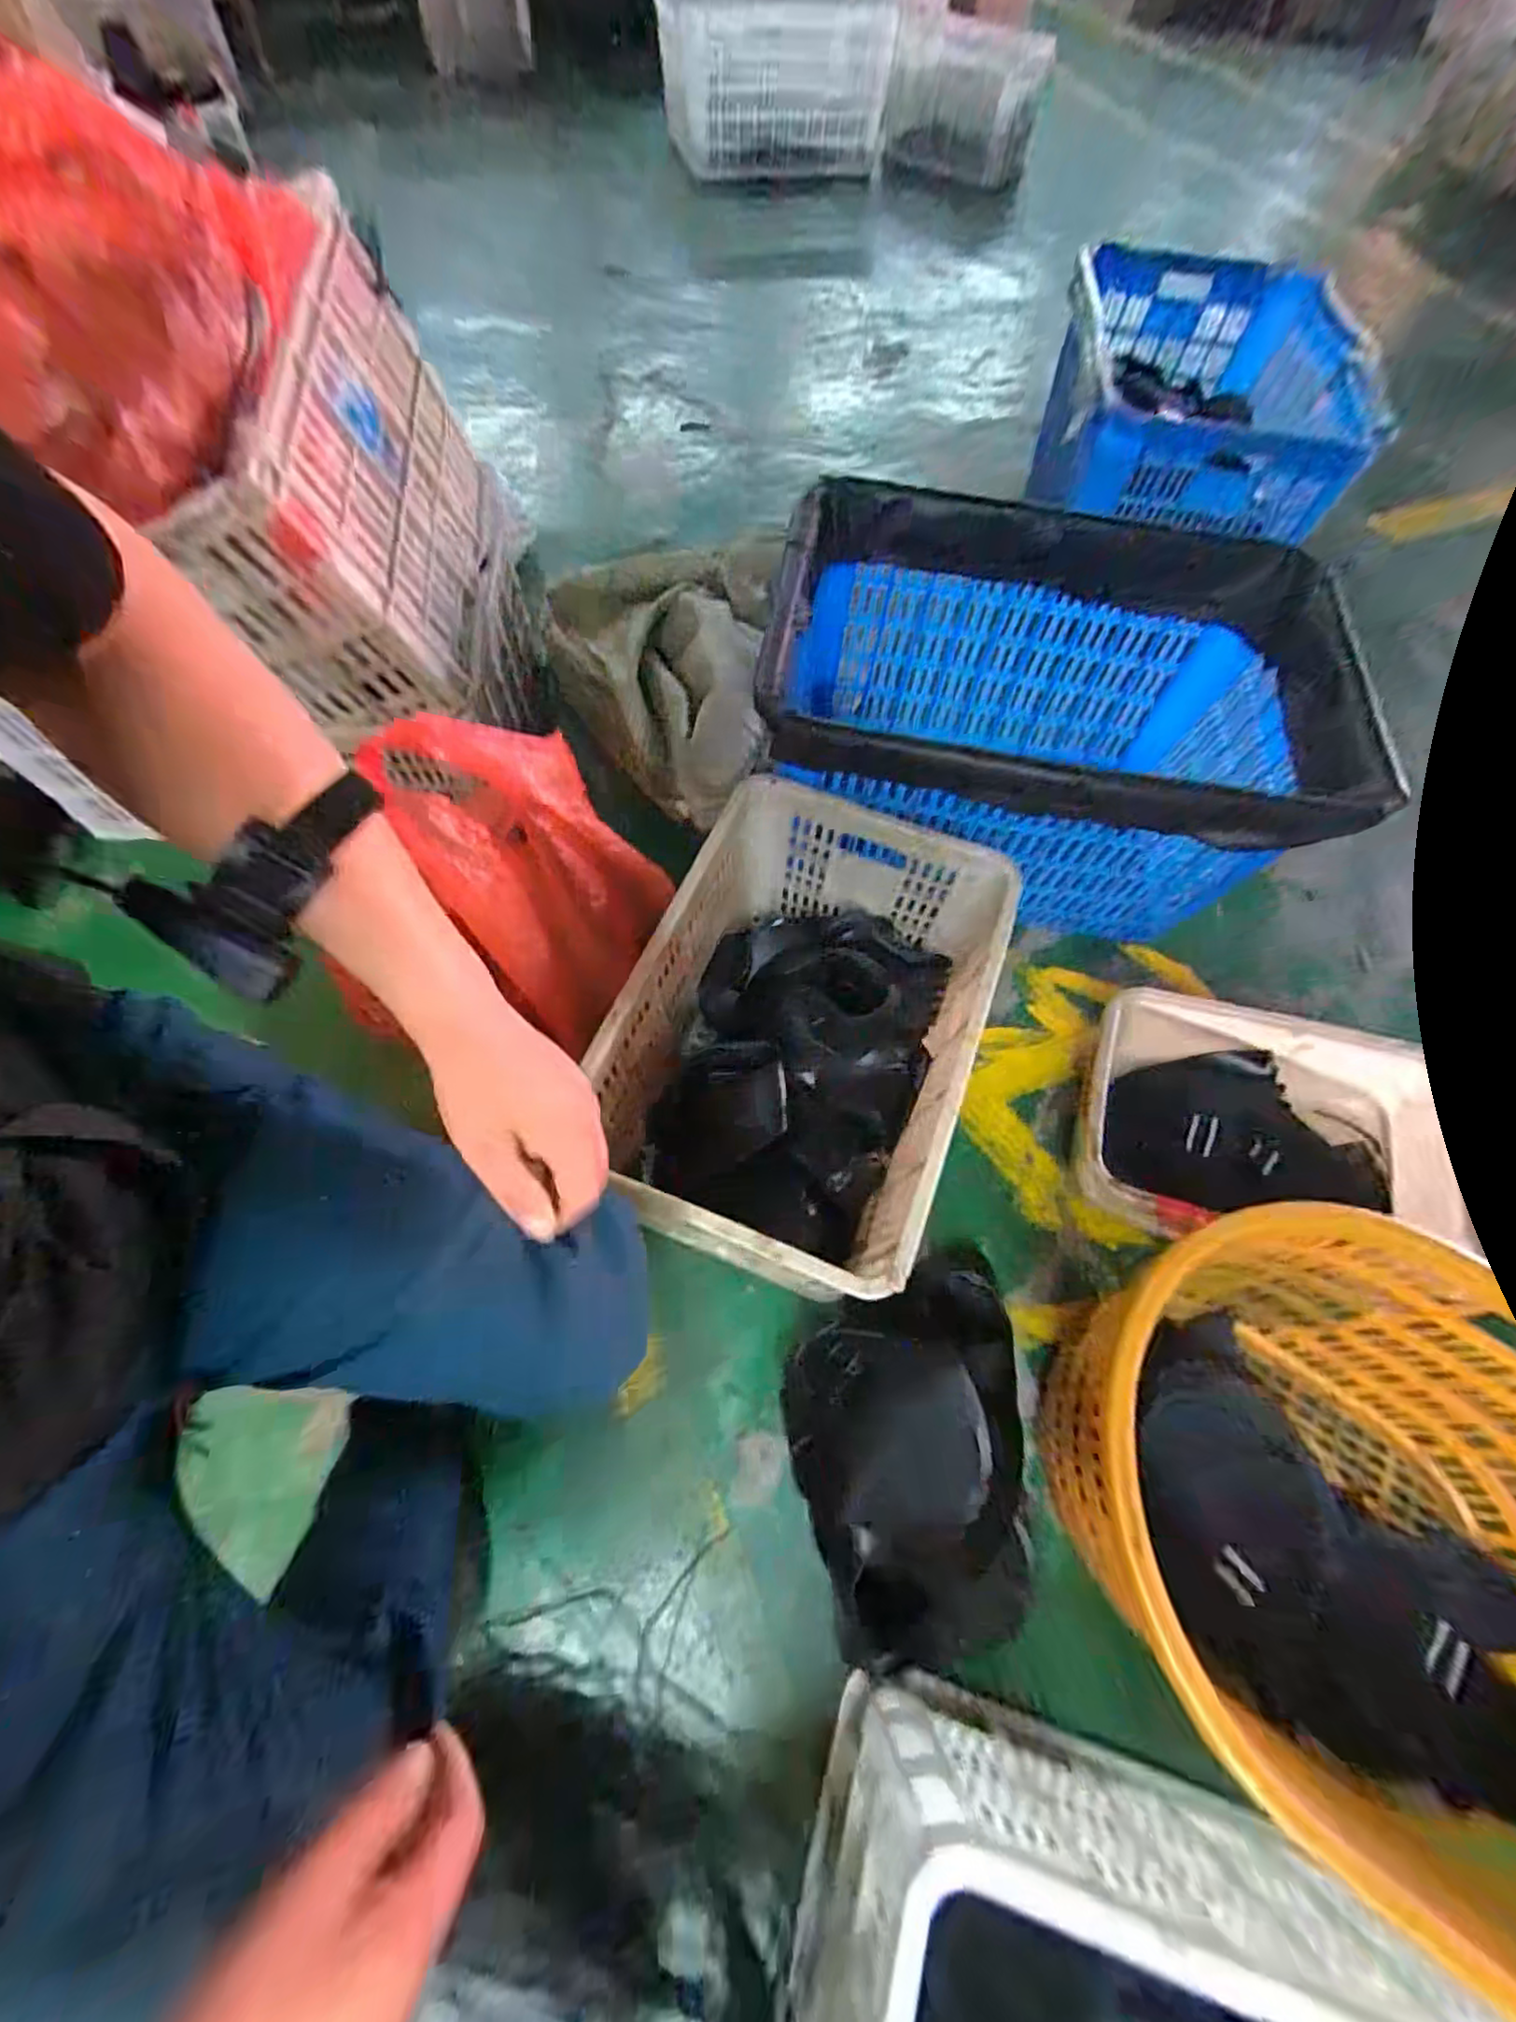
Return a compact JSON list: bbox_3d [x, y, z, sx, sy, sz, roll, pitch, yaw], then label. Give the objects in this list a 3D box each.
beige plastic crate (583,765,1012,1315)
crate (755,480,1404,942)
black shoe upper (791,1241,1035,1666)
[{"bbox_3d":[0.041,0.037,0.822,0.370,0.287,0.523,21,65,7],"label":"beige plastic crate"},{"bbox_3d":[0.409,-0.426,1.005,0.758,0.327,0.546,12,64,2],"label":"crate"},{"bbox_3d":[0.168,0.476,0.735,0.252,0.067,0.388,1,64,-3],"label":"black shoe upper"}]

